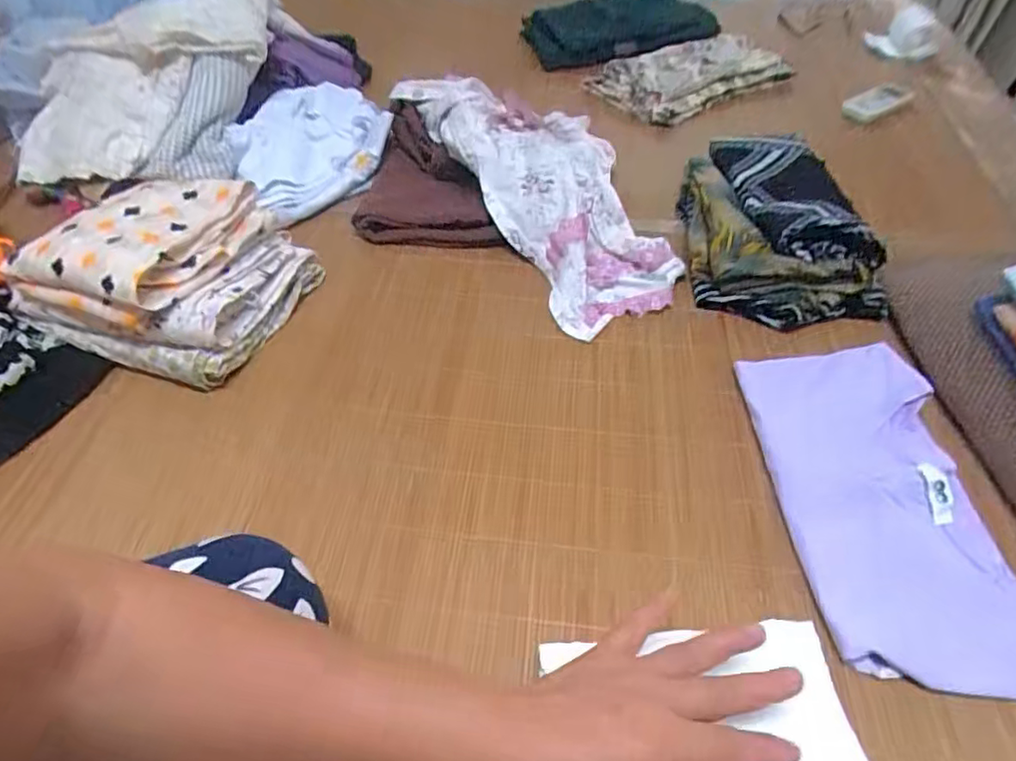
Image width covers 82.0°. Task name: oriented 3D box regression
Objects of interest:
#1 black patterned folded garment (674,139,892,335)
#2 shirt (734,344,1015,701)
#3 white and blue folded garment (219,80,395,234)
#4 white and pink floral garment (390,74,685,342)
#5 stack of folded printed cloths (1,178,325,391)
[{"bbox_3d":[0.321,-0.202,0.707,0.203,0.076,0.316,4,50,4],"label":"black patterned folded garment"},{"bbox_3d":[0.309,0.092,0.489,0.149,0.027,0.306,-1,50,0],"label":"shirt"},{"bbox_3d":[-0.278,-0.334,0.842,0.226,0.077,0.243,-27,55,-20],"label":"white and blue folded garment"},{"bbox_3d":[0.049,-0.271,0.760,0.211,0.103,0.487,-21,53,-16],"label":"white and pink floral garment"},{"bbox_3d":[-0.367,-0.121,0.639,0.233,0.124,0.208,15,52,13],"label":"stack of folded printed cloths"}]

